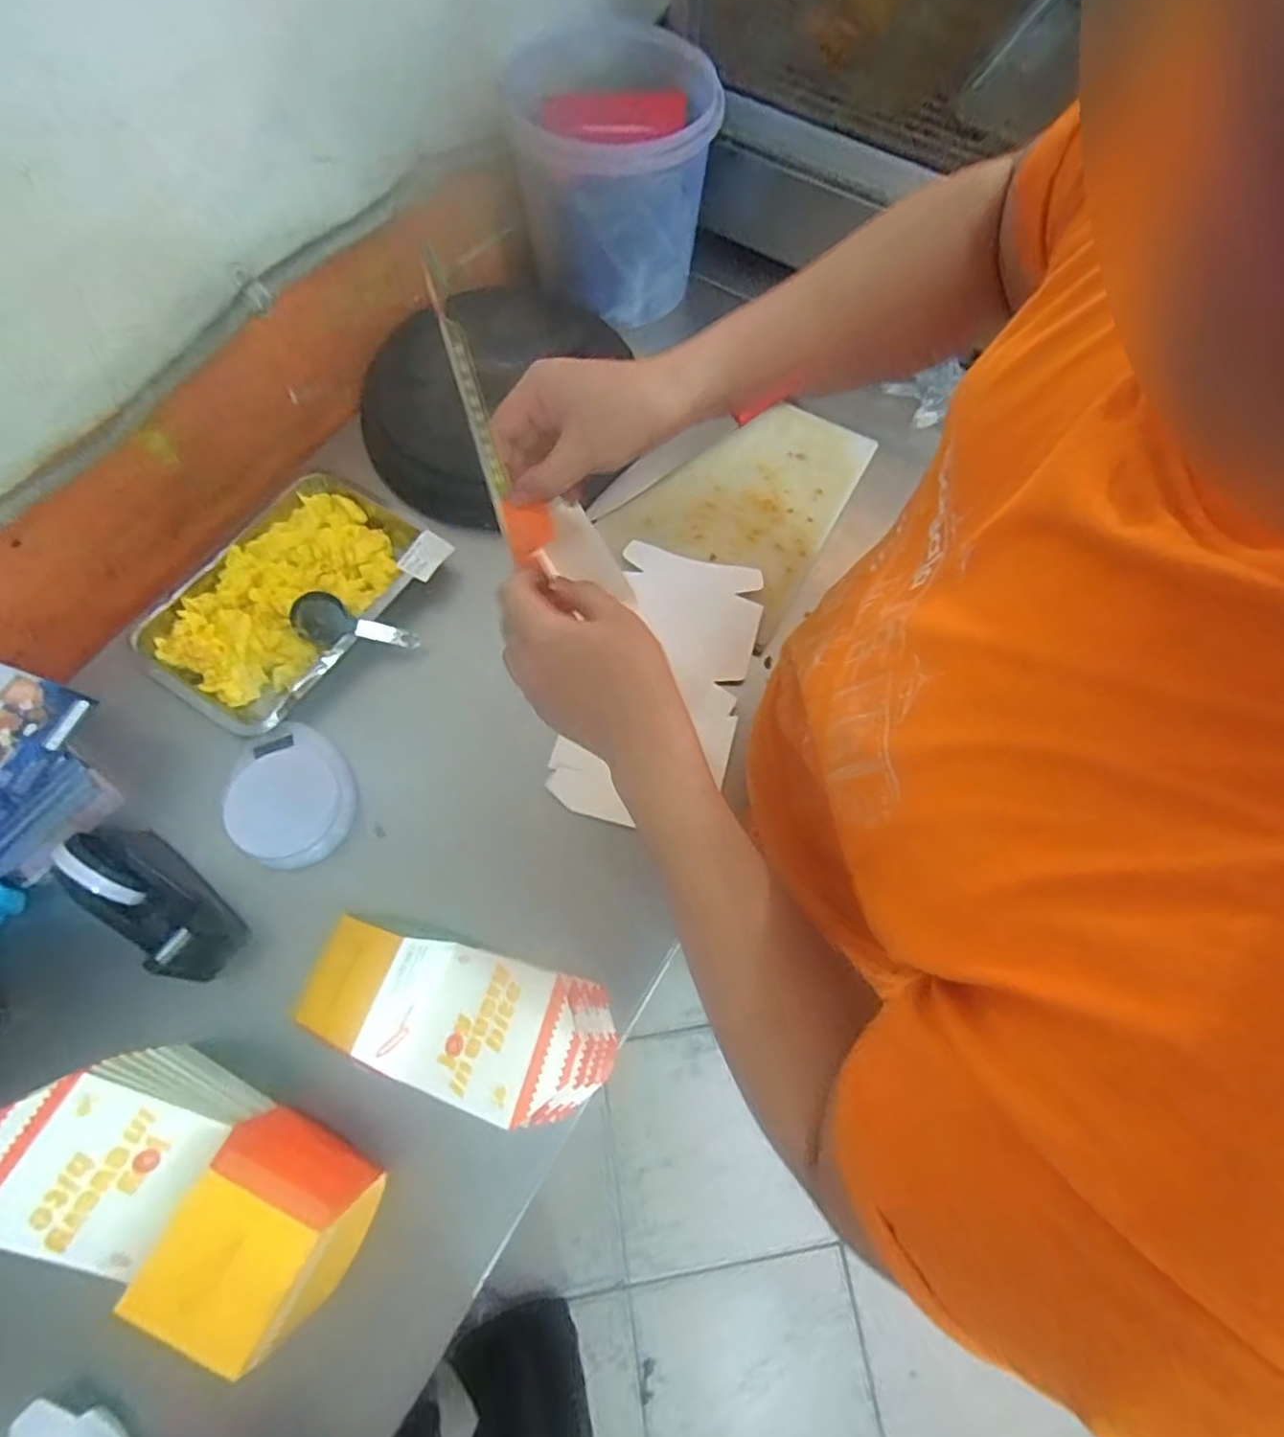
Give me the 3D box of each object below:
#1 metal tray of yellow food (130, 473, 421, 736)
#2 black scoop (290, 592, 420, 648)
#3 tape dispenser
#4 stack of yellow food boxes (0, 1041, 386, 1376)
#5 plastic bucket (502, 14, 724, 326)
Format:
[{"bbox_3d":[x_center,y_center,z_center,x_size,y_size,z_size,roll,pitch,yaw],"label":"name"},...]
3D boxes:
[{"bbox_3d":[-0.399,-0.142,0.744,0.211,0.050,0.295,32,71,11],"label":"metal tray of yellow food"},{"bbox_3d":[-0.317,-0.101,0.738,0.131,0.032,0.054,12,67,-17],"label":"black scoop"},{"bbox_3d":[-0.448,0.161,0.612,0.163,0.104,0.059,41,72,13],"label":"tape dispenser"},{"bbox_3d":[-0.333,0.351,0.492,0.241,0.129,0.112,27,70,9],"label":"stack of yellow food boxes"},{"bbox_3d":[-0.036,-0.706,0.887,0.250,0.219,0.266,-11,69,-6],"label":"plastic bucket"}]

